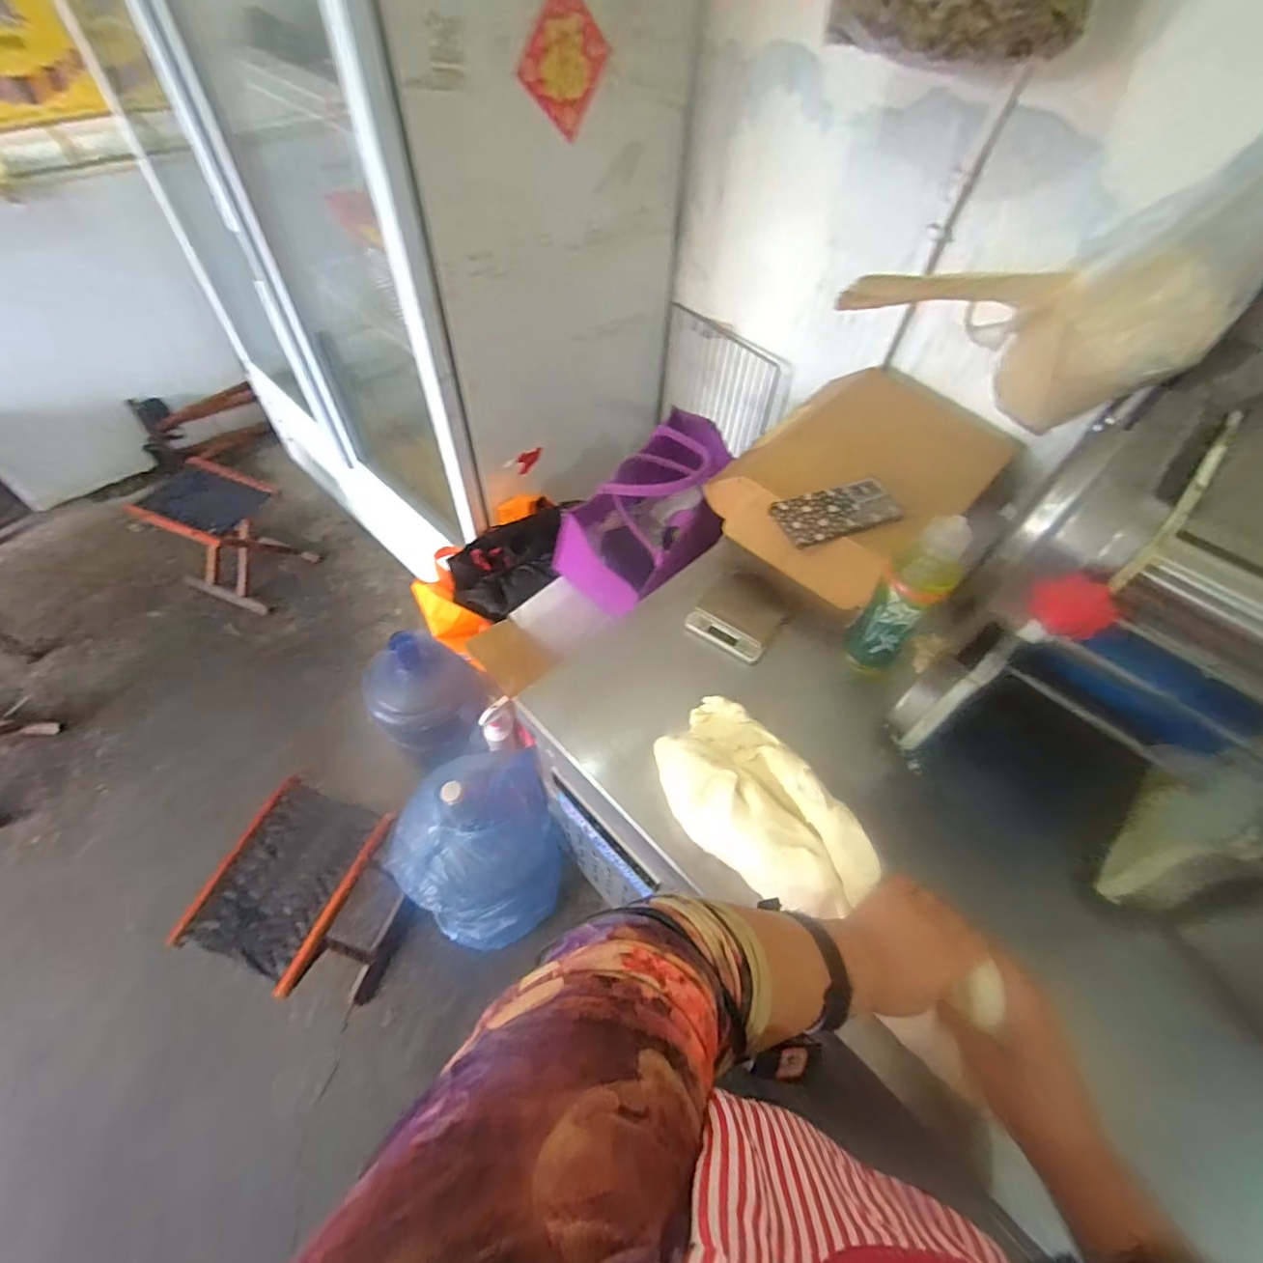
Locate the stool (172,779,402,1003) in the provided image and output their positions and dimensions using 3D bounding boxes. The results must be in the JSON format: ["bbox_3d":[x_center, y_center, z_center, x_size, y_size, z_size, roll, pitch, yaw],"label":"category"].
[{"bbox_3d":[-0.619,0.513,1.112,0.282,0.307,0.298,19,56,9],"label":"stool"}]

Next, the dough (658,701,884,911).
[{"bbox_3d":[0.117,0.164,0.552,0.122,0.071,0.229,-24,60,-19],"label":"dough"}]

